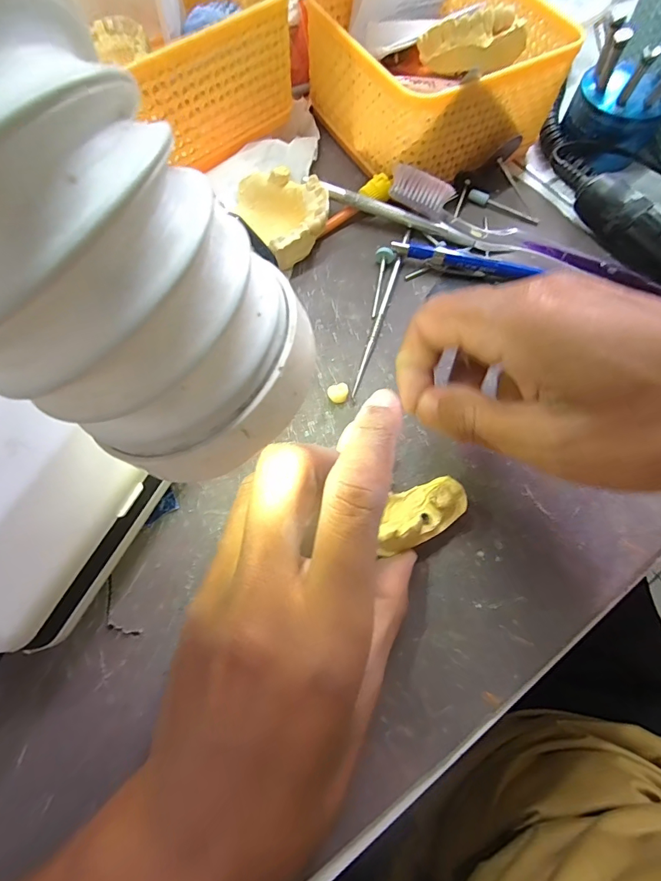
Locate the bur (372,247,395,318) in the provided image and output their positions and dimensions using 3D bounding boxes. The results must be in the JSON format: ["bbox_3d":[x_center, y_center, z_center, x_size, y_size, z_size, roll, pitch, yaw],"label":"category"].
[{"bbox_3d":[0.029,-0.096,0.248,0.011,0.008,0.046,13,69,4],"label":"bur"}]

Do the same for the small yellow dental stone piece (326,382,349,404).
[{"bbox_3d":[0.004,-0.025,0.223,0.012,0.007,0.010,-11,69,-5],"label":"small yellow dental stone piece"}]

